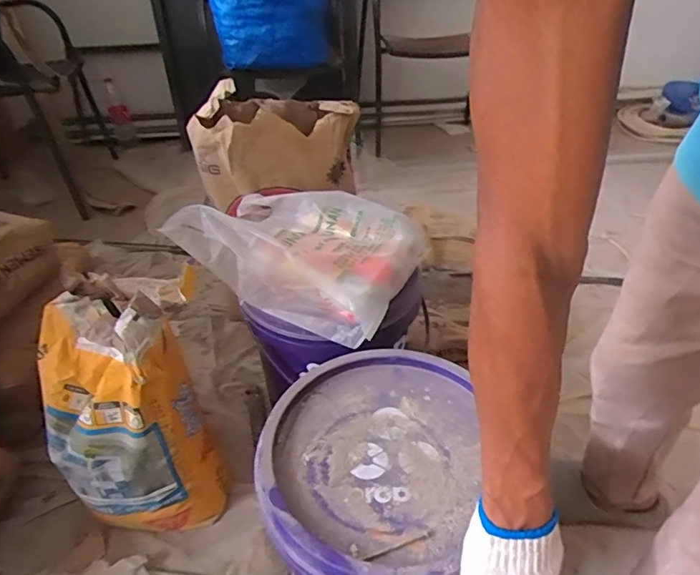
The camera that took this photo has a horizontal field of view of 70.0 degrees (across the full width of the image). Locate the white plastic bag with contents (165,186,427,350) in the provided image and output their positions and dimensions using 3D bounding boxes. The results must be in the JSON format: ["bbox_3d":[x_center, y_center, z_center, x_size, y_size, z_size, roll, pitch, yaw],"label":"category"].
[{"bbox_3d":[-0.079,-0.083,0.823,0.366,0.127,0.262,18,41,25],"label":"white plastic bag with contents"}]

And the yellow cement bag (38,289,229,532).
[{"bbox_3d":[-0.362,0.198,0.812,0.213,0.410,0.235,-19,40,-22],"label":"yellow cement bag"}]

